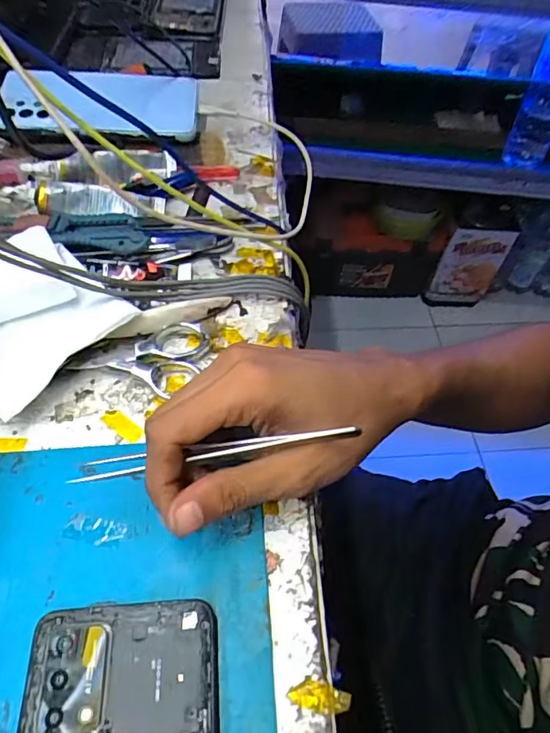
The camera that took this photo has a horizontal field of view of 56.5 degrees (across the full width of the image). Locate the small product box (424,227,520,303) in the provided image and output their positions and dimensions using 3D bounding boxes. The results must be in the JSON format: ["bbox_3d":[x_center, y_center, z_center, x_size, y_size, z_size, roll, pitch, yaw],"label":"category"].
[{"bbox_3d":[0.526,-0.267,1.389,0.166,0.247,0.026,3,54,0],"label":"small product box"}]

